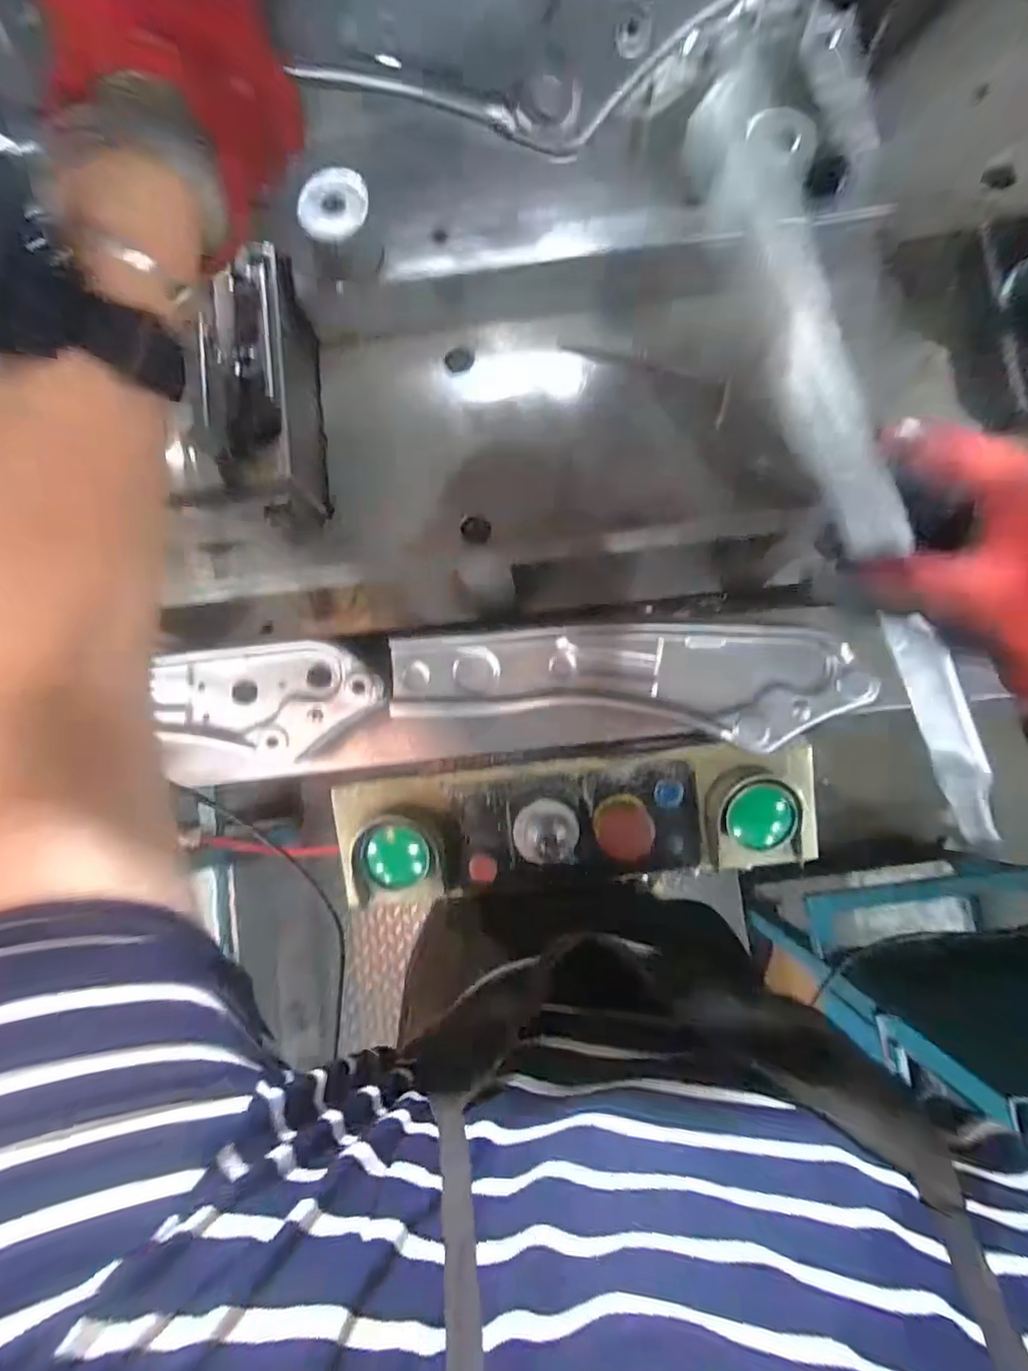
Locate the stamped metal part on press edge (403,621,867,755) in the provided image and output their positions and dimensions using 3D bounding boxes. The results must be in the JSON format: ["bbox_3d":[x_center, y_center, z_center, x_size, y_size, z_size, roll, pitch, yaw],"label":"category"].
[{"bbox_3d":[0.101,-0.009,0.543,0.441,0.035,0.108,4,84,3],"label":"stamped metal part on press edge"}]

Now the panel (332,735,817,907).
[{"bbox_3d":[0.067,0.146,0.619,0.504,0.073,0.147,-7,84,2],"label":"panel"}]

